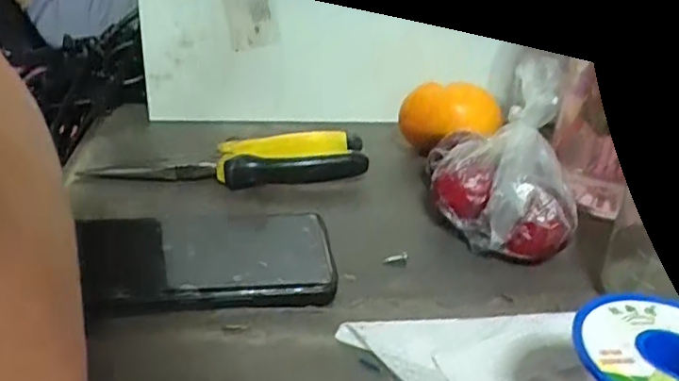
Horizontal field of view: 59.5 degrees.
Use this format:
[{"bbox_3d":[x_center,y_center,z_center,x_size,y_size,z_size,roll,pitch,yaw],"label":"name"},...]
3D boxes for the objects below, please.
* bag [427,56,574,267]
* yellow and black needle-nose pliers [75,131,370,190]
[{"bbox_3d":[0.099,-0.013,0.372,0.084,0.067,0.109,8,29,7],"label":"bag"},{"bbox_3d":[-0.072,-0.020,0.400,0.182,0.023,0.035,-4,30,-14],"label":"yellow and black needle-nose pliers"}]

